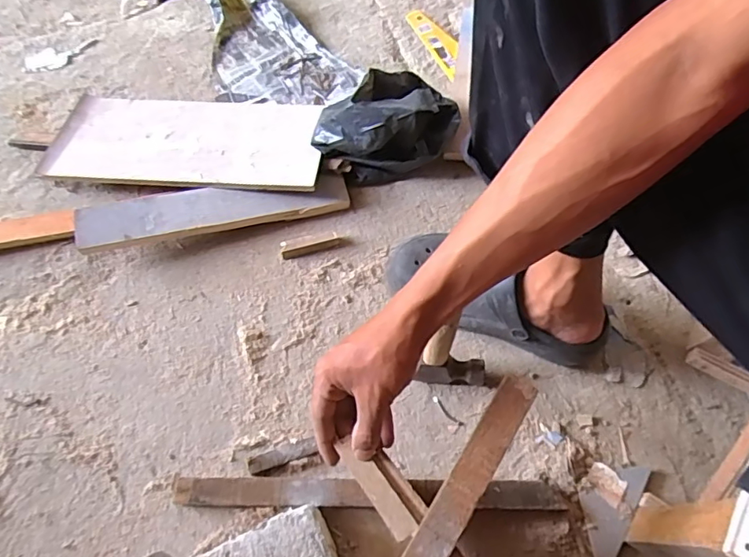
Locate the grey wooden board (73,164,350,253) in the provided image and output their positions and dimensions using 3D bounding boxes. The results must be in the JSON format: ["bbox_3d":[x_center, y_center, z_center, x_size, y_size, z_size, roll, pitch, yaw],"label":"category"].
[{"bbox_3d":[-0.216,-0.097,0.716,0.354,0.020,0.065,-12,81,-9],"label":"grey wooden board"}]

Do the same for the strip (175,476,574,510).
[{"bbox_3d":[-0.006,0.237,0.581,0.423,0.026,0.030,0,65,2],"label":"strip"}]

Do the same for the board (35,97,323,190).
[{"bbox_3d":[-0.278,-0.208,0.775,0.398,0.013,0.182,3,54,4],"label":"board"}]

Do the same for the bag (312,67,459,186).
[{"bbox_3d":[0.019,-0.214,0.730,0.197,0.132,0.112,-20,66,-7],"label":"bag"}]

